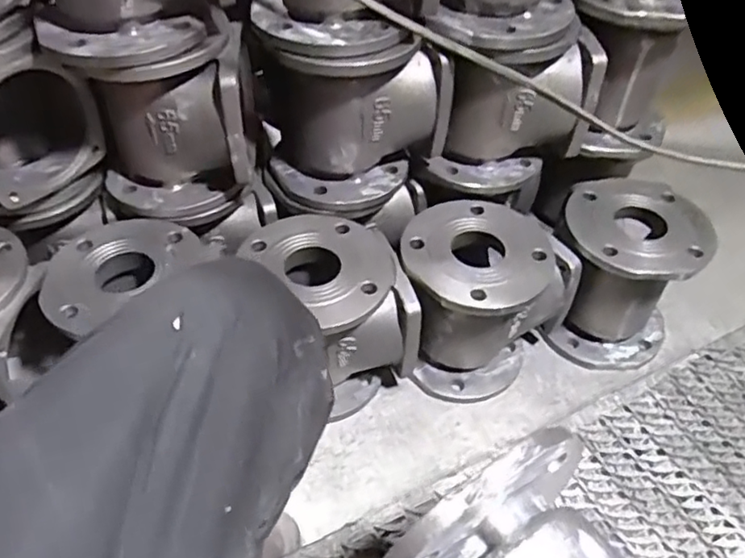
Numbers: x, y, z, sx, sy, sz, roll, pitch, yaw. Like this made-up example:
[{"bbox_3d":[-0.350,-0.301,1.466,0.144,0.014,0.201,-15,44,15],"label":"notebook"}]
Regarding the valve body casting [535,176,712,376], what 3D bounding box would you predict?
[{"bbox_3d":[0.330,-0.004,0.833,0.172,0.194,0.168,11,47,9],"label":"valve body casting"}]

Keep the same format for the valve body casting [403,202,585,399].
[{"bbox_3d":[0.130,0.033,0.796,0.174,0.208,0.168,1,47,-1],"label":"valve body casting"}]

